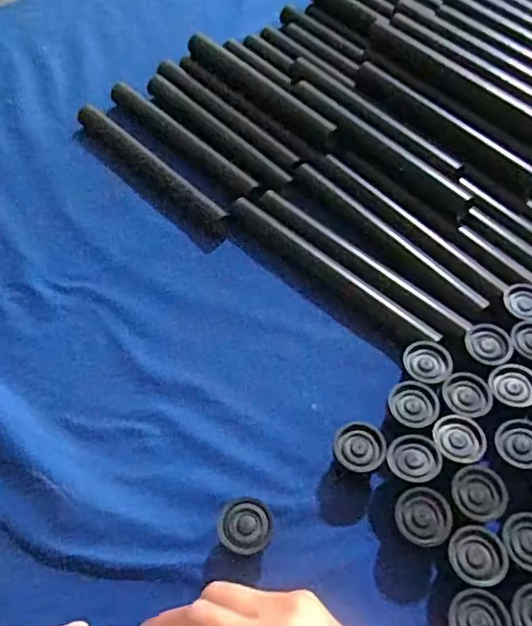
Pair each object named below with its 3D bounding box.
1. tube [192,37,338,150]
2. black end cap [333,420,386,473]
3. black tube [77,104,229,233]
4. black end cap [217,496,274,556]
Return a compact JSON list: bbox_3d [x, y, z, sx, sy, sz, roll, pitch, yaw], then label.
[{"bbox_3d":[-0.007,-0.236,0.615,0.028,0.020,0.202,-35,63,-23],"label":"tube"},{"bbox_3d":[0.064,0.099,0.417,0.035,0.032,0.034,2,54,-2],"label":"black end cap"},{"bbox_3d":[-0.120,-0.146,0.584,0.028,0.025,0.219,-36,63,-26],"label":"black tube"},{"bbox_3d":[-0.013,0.141,0.384,0.034,0.029,0.037,2,54,-2],"label":"black end cap"}]

